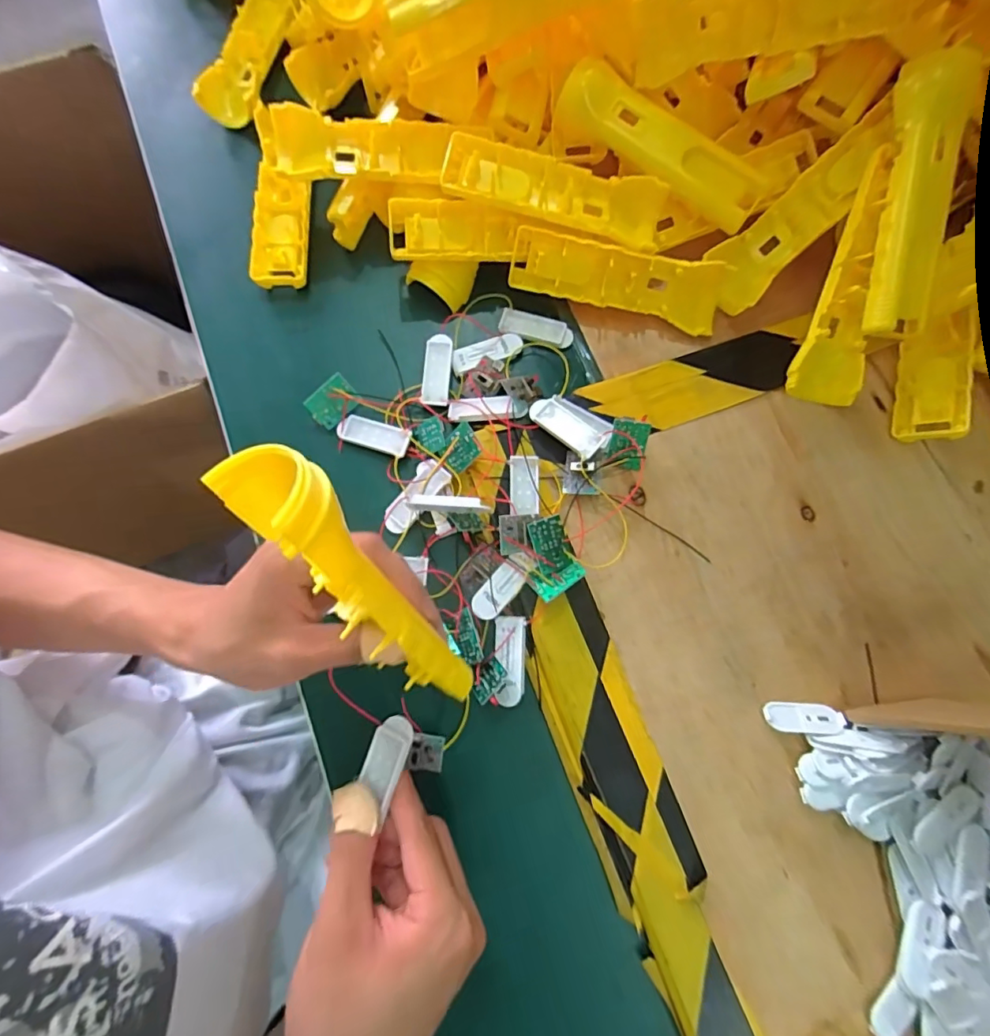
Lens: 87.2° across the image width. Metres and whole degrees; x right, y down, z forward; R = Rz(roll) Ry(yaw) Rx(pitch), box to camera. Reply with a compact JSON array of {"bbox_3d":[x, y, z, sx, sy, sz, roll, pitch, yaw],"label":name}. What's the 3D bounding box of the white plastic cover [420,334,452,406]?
[{"bbox_3d":[-0.045,-0.112,0.397,0.020,0.011,0.055,4,76,0],"label":"white plastic cover"}]

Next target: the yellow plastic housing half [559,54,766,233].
[{"bbox_3d":[0.120,-0.272,0.378,0.159,0.038,0.042,36,78,7],"label":"yellow plastic housing half"}]

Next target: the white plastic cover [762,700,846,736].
[{"bbox_3d":[0.198,0.129,0.335,0.049,0.005,0.020,3,51,1],"label":"white plastic cover"}]

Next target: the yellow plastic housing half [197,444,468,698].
[{"bbox_3d":[-0.048,0.040,0.217,0.034,0.161,0.048,-36,41,-9],"label":"yellow plastic housing half"}]

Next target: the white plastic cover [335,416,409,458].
[{"bbox_3d":[-0.091,-0.063,0.388,0.056,0.009,0.022,20,77,4],"label":"white plastic cover"}]

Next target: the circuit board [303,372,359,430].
[{"bbox_3d":[-0.122,-0.087,0.390,0.036,0.004,0.027,-39,111,4],"label":"circuit board"}]

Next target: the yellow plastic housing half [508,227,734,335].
[{"bbox_3d":[0.092,-0.182,0.396,0.156,0.046,0.023,11,35,1],"label":"yellow plastic housing half"}]

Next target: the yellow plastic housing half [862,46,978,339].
[{"bbox_3d":[0.272,-0.205,0.337,0.039,0.017,0.163,4,100,0],"label":"yellow plastic housing half"}]

